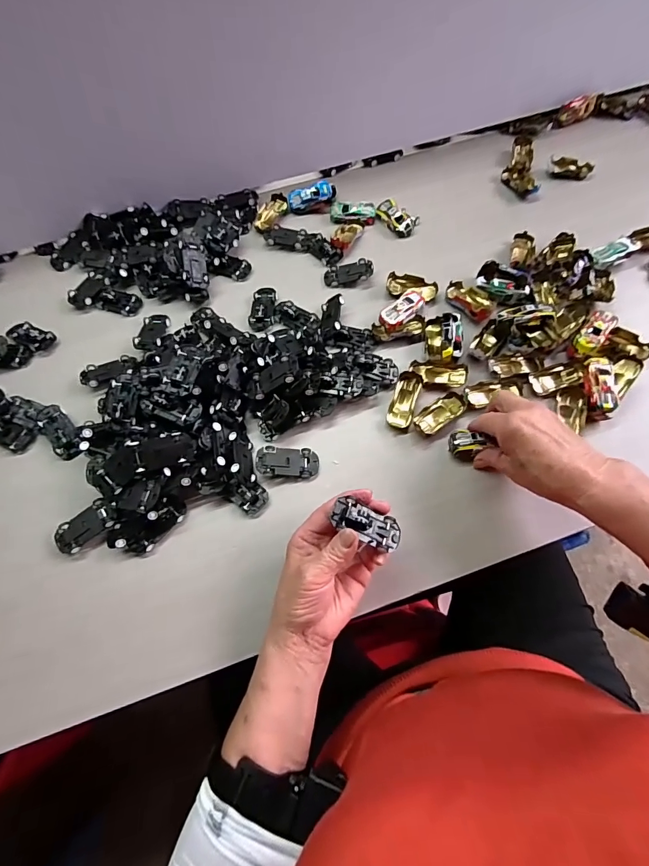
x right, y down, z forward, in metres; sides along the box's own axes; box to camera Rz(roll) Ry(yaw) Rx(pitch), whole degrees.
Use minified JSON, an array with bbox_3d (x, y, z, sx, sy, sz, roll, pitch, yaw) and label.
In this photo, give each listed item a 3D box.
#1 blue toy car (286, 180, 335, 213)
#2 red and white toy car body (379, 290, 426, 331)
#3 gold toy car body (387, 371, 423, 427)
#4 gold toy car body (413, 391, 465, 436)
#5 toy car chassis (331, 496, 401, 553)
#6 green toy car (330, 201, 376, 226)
[{"bbox_3d":[-0.018,-0.340,0.577,0.068,0.018,0.031,-16,67,-5],"label":"blue toy car"},{"bbox_3d":[0.096,-0.151,0.491,0.062,0.015,0.030,-42,71,-15],"label":"red and white toy car body"},{"bbox_3d":[0.090,-0.037,0.446,0.027,0.019,0.062,17,68,10],"label":"gold toy car body"},{"bbox_3d":[0.126,-0.022,0.438,0.063,0.015,0.028,-36,70,-13],"label":"gold toy car body"},{"bbox_3d":[0.038,0.078,0.340,0.061,0.015,0.029,28,70,-11],"label":"toy car chassis"},{"bbox_3d":[0.040,-0.310,0.564,0.061,0.015,0.025,3,67,4],"label":"green toy car"}]

